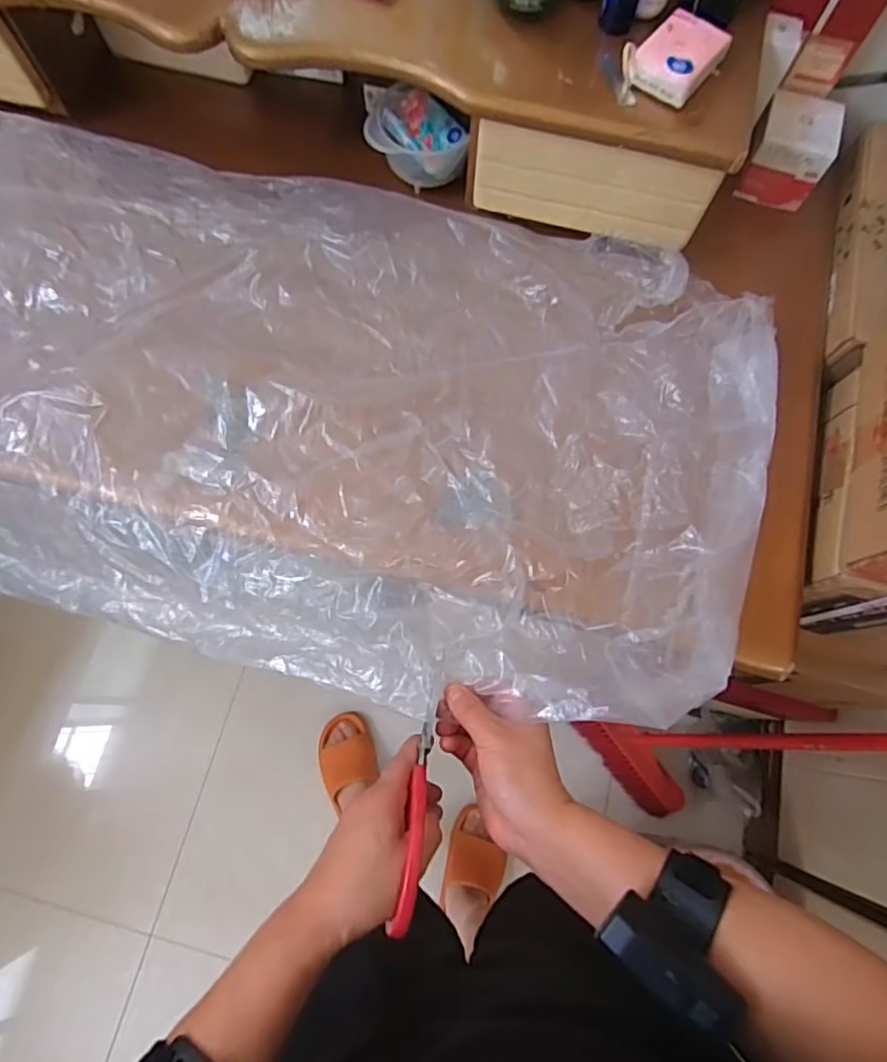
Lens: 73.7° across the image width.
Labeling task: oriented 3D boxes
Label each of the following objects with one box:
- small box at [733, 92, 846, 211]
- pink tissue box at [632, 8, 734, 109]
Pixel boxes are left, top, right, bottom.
[{"bbox_3d":[0.353,-0.387,0.607,0.073,0.073,0.078,19,74,4],"label":"small box"},{"bbox_3d":[0.193,-0.386,0.482,0.053,0.022,0.076,36,76,9],"label":"pink tissue box"}]

